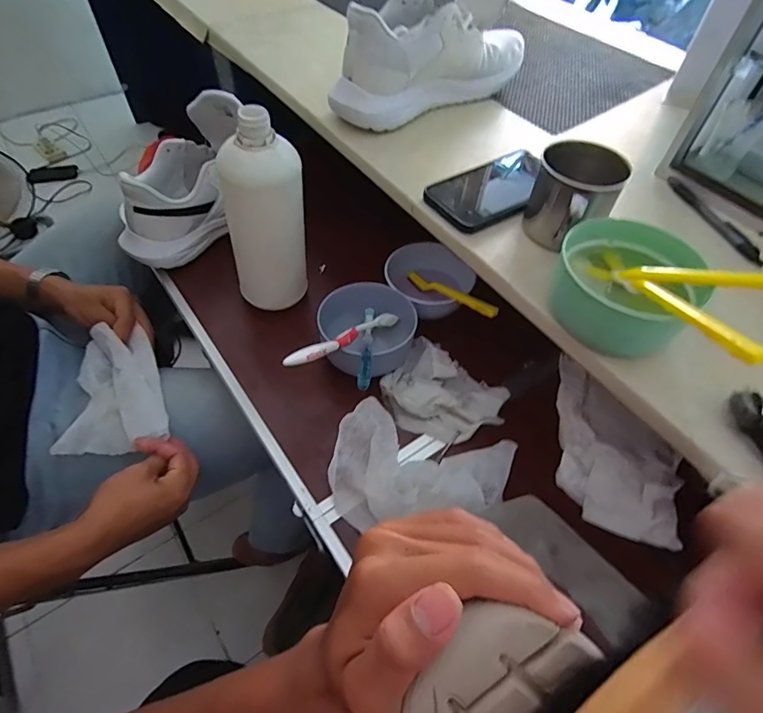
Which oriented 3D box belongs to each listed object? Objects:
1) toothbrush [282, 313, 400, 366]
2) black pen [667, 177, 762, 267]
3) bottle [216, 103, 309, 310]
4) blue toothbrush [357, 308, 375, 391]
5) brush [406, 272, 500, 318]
[{"bbox_3d":[-0.037,-0.021,0.499,0.021,0.016,0.178,32,32,20],"label":"toothbrush"},{"bbox_3d":[0.343,-0.142,0.475,0.016,0.006,0.142,-11,55,-10],"label":"black pen"},{"bbox_3d":[-0.125,-0.148,0.512,0.077,0.215,0.069,21,56,14],"label":"bottle"},{"bbox_3d":[-0.015,-0.012,0.491,0.013,0.018,0.174,1,26,-1],"label":"blue toothbrush"},{"bbox_3d":[0.081,-0.076,0.555,0.014,0.016,0.160,-26,31,-19],"label":"brush"}]

